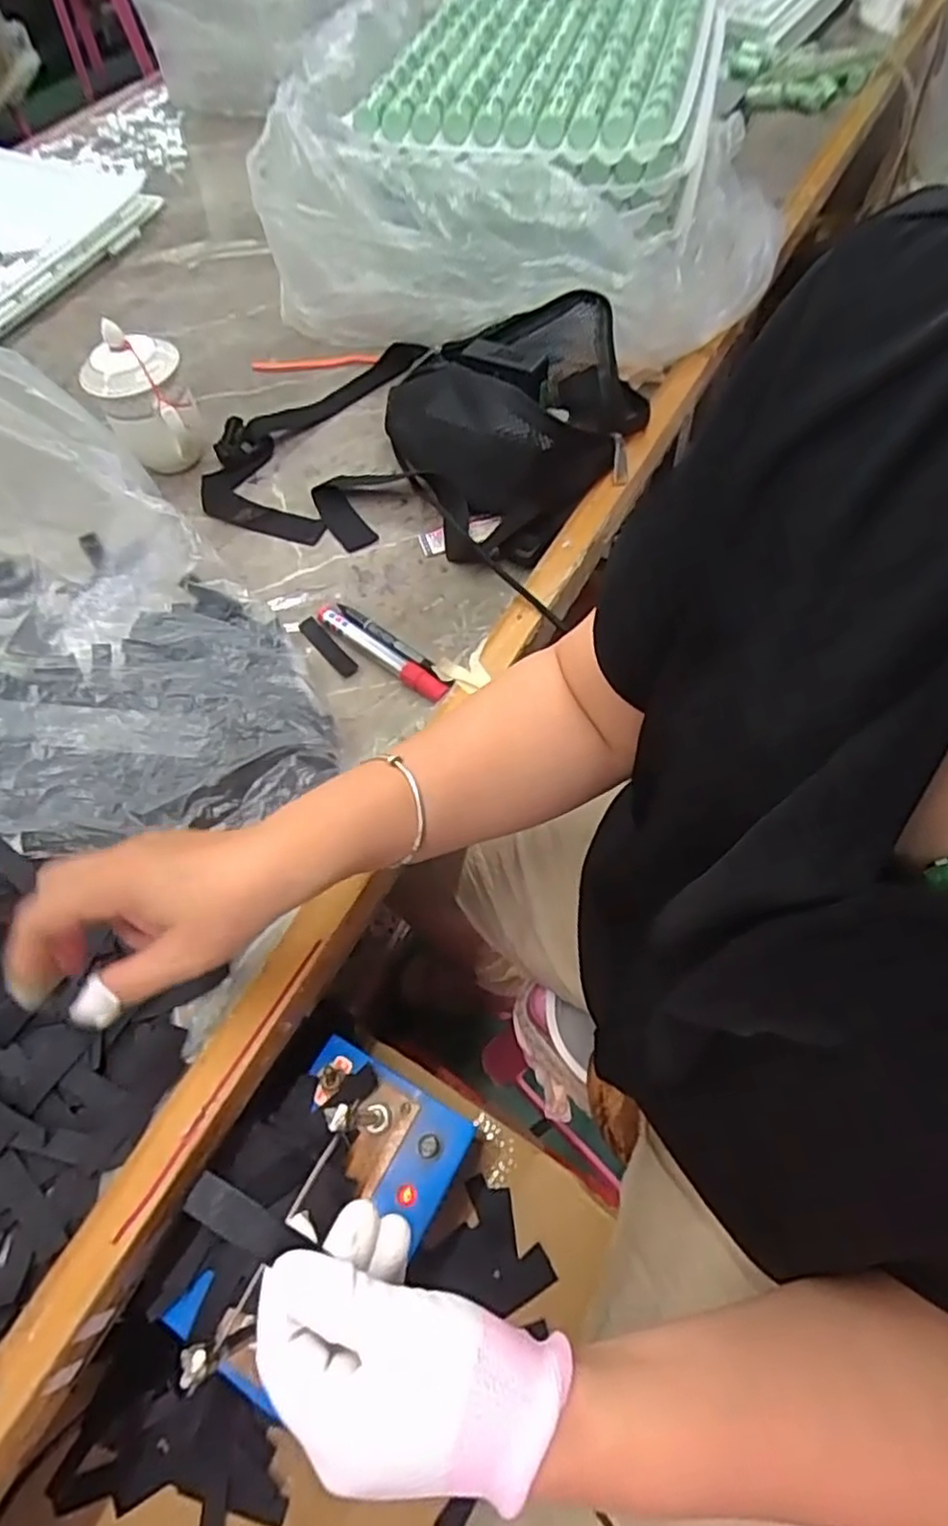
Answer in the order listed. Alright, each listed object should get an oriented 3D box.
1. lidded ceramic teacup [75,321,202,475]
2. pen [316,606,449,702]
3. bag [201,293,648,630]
[{"bbox_3d":[-0.302,-0.327,0.641,0.084,0.113,0.079,-20,61,-7],"label":"lidded ceramic teacup"},{"bbox_3d":[-0.073,-0.086,0.541,0.135,0.016,0.016,36,69,21],"label":"pen"},{"bbox_3d":[-0.048,-0.323,0.638,0.366,0.078,0.310,23,64,16],"label":"bag"}]

